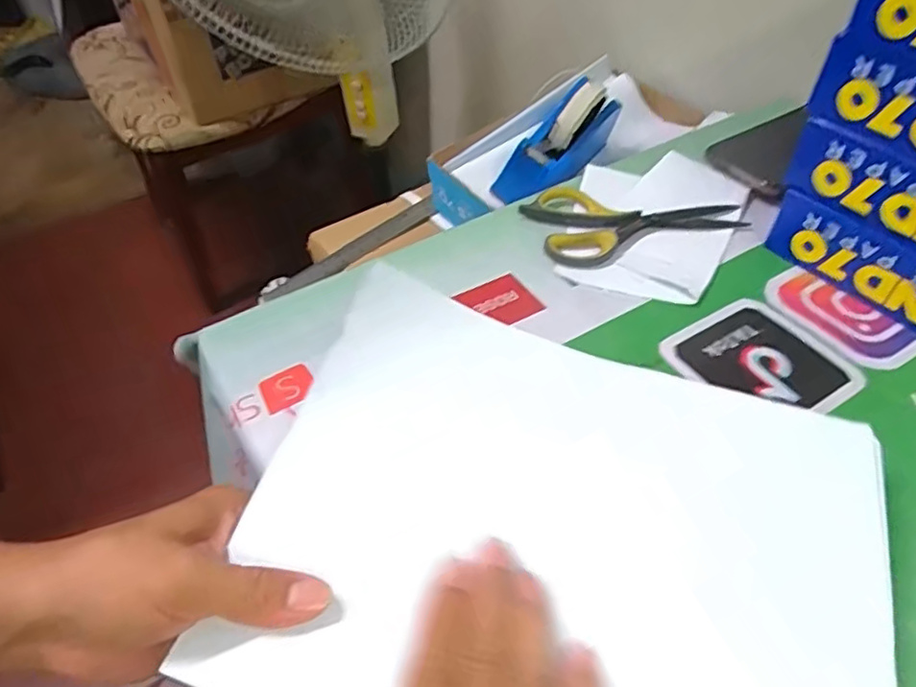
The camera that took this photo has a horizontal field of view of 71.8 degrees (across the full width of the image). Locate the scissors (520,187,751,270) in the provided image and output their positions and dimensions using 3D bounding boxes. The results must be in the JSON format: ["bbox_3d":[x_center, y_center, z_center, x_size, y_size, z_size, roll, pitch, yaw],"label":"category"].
[{"bbox_3d":[0.138,-0.101,0.496,0.158,0.010,0.084,-13,49,-9],"label":"scissors"}]

